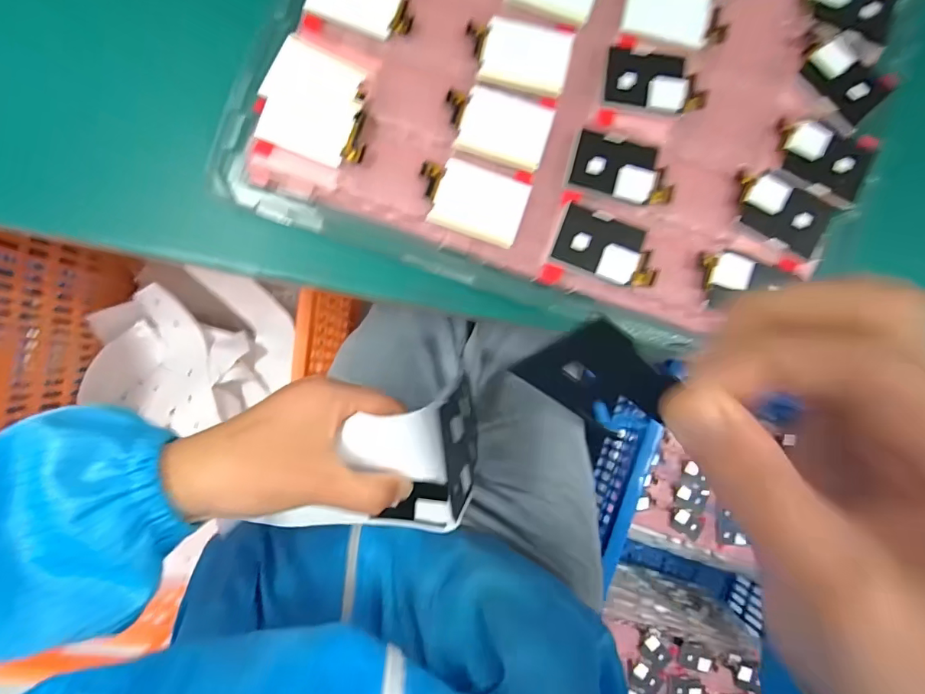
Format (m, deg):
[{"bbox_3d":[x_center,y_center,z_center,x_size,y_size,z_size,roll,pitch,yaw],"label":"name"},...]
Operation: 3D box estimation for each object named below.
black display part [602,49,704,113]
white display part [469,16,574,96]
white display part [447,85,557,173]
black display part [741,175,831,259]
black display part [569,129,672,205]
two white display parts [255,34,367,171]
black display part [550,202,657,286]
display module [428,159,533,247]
[{"bbox_3d":[0.107,-0.148,0.263,0.054,0.004,0.033,6,87,-3],"label":"black display part"},{"bbox_3d":[0.031,-0.162,0.261,0.056,0.004,0.037,11,87,-3],"label":"white display part"},{"bbox_3d":[0.019,-0.121,0.258,0.055,0.004,0.038,16,87,-2],"label":"white display part"},{"bbox_3d":[0.177,-0.075,0.262,0.048,0.008,0.031,30,86,-1],"label":"black display part"},{"bbox_3d":[0.088,-0.099,0.260,0.055,0.004,0.033,15,87,-2],"label":"black display part"},{"bbox_3d":[-0.076,-0.129,0.252,0.060,0.007,0.056,22,86,-2],"label":"two white display parts"},{"bbox_3d":[0.079,-0.053,0.257,0.056,0.004,0.031,21,90,1],"label":"black display part"},{"bbox_3d":[0.010,-0.078,0.255,0.047,0.006,0.039,18,87,-2],"label":"display module"}]

